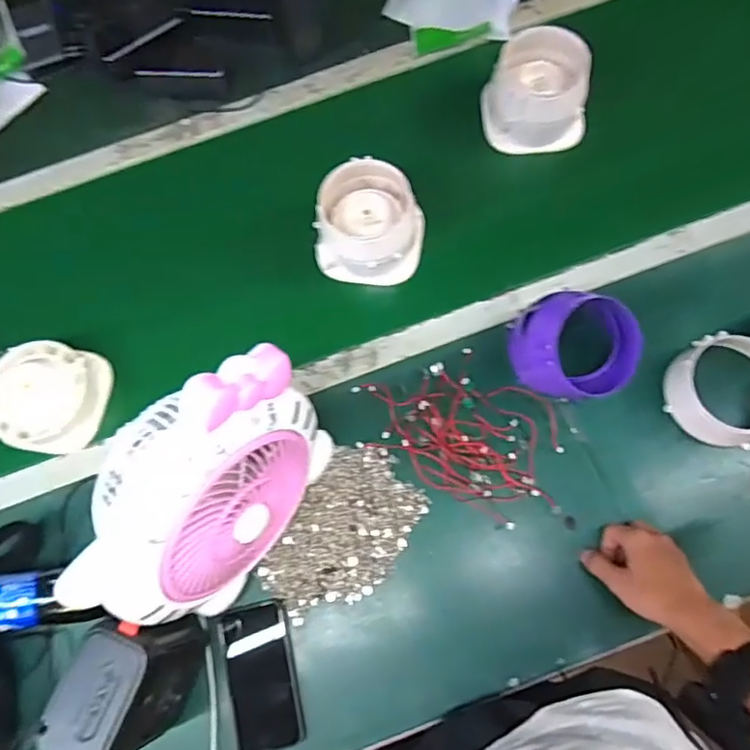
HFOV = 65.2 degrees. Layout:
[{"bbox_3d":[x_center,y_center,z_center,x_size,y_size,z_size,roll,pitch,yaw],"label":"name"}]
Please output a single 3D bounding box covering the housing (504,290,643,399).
[{"bbox_3d":[0.238,-0.041,0.708,0.131,0.091,0.140,-23,71,-3],"label":"housing"}]

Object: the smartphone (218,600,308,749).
[{"bbox_3d":[-0.127,0.341,0.662,0.076,0.008,0.149,-15,71,0],"label":"smartphone"}]

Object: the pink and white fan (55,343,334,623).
[{"bbox_3d":[-0.171,0.109,0.601,0.146,0.265,0.266,35,78,15],"label":"pink and white fan"}]

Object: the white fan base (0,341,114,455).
[{"bbox_3d":[-0.435,0.026,0.769,0.140,0.071,0.136,10,73,9],"label":"white fan base"}]

